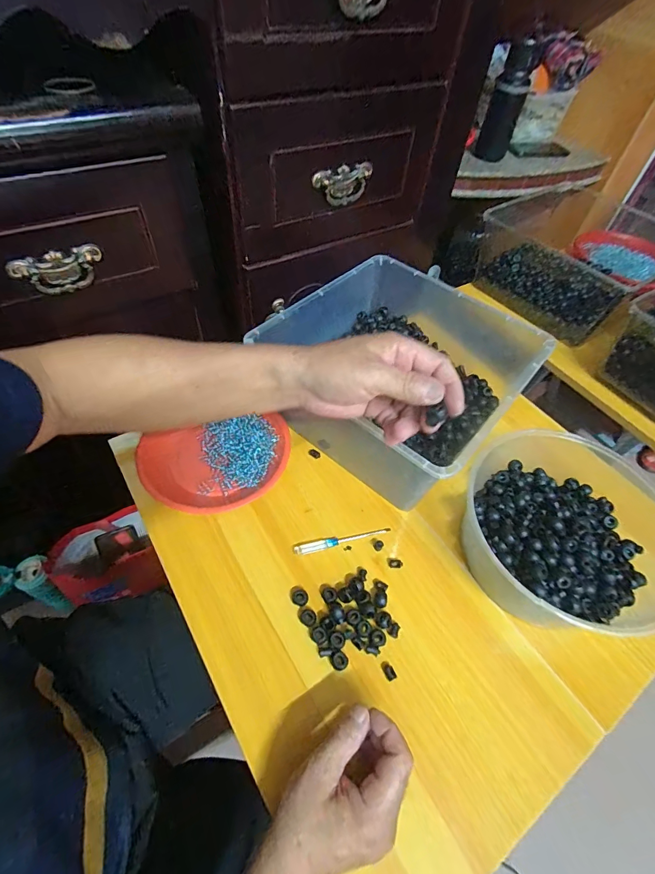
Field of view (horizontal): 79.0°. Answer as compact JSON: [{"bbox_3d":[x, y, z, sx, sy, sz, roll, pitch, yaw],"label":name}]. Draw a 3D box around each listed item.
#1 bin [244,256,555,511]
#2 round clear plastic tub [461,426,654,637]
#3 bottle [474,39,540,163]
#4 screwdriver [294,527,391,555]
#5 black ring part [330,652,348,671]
[{"bbox_3d":[0.100,-0.083,0.570,0.293,0.151,0.308,36,58,20],"label":"bin"},{"bbox_3d":[0.286,0.107,0.467,0.239,0.103,0.223,3,54,-3],"label":"round clear plastic tub"},{"bbox_3d":[0.466,-0.871,1.040,0.086,0.232,0.068,17,54,7],"label":"bottle"},{"bbox_3d":[0.019,0.128,0.495,0.123,0.009,0.012,-12,56,-14],"label":"screwdriver"},{"bbox_3d":[0.012,0.231,0.410,0.017,0.007,0.017,3,54,-3],"label":"black ring part"}]

